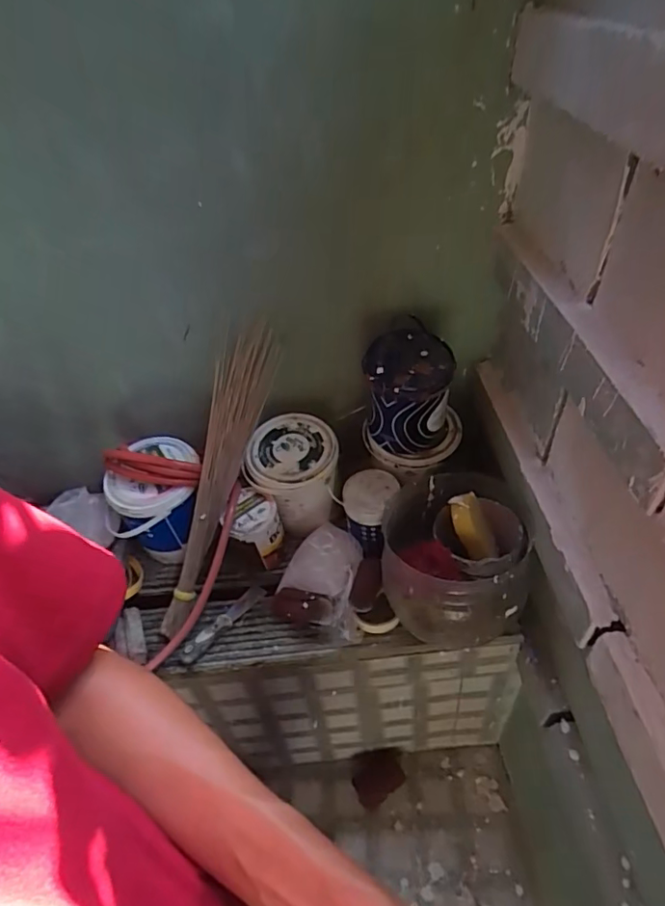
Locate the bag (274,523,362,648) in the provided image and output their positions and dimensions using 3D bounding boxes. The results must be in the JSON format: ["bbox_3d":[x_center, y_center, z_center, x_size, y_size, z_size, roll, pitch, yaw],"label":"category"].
[{"bbox_3d":[-0.026,0.224,1.015,0.158,0.110,0.235,-2,43,5],"label":"bag"}]

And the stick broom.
[{"bbox_3d":[-0.215,0.043,0.990,0.099,0.085,0.569,15,90,22],"label":"stick broom"}]

